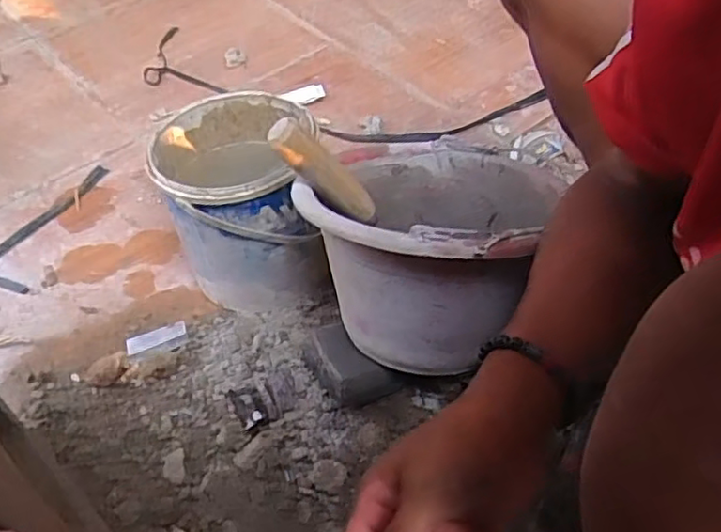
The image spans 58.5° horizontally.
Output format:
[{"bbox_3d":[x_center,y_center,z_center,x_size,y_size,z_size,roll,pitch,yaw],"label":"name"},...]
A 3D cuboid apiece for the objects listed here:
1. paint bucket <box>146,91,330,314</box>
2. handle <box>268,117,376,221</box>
[{"bbox_3d":[-0.137,-0.065,0.763,0.175,0.205,0.189,0,49,0],"label":"paint bucket"},{"bbox_3d":[-0.034,-0.081,0.575,0.029,0.123,0.025,-22,44,33],"label":"handle"}]

